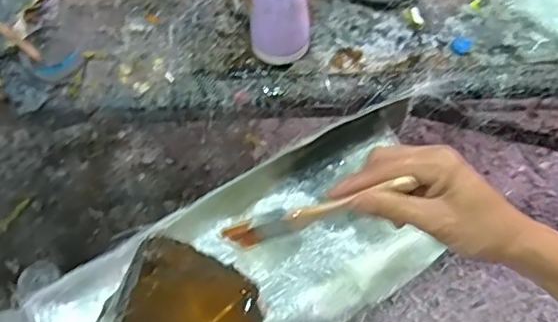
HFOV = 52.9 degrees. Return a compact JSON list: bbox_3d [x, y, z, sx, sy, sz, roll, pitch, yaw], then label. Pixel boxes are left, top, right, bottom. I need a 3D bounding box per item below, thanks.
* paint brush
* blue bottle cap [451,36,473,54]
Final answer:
[{"bbox_3d":[0.028,0.039,0.422,0.149,0.026,0.011,-18,63,18],"label":"paint brush"},{"bbox_3d":[0.274,-0.173,0.839,0.027,0.008,0.030,34,69,15],"label":"blue bottle cap"}]

